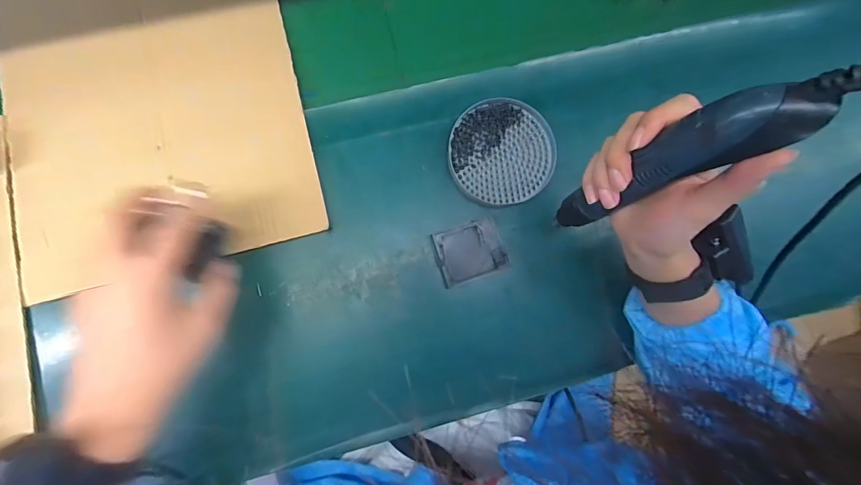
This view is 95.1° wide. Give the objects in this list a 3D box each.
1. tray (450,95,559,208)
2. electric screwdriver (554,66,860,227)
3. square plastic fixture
[{"bbox_3d":[0.077,-0.098,0.431,0.112,0.022,0.113,1,83,-5],"label":"tray"},{"bbox_3d":[0.161,-0.052,0.282,0.035,0.209,0.039,-29,86,-24],"label":"electric screwdriver"},{"bbox_3d":[0.042,0.009,0.420,0.072,0.016,0.057,-17,85,-7],"label":"square plastic fixture"}]

